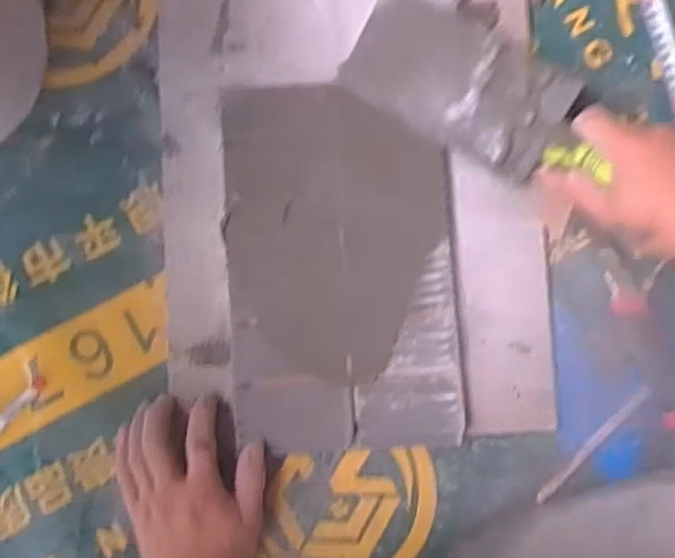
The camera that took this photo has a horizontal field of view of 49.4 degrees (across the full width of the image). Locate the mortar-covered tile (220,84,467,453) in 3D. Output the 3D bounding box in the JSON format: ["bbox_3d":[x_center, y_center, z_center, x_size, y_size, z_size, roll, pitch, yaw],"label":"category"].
[{"bbox_3d":[0.005,-0.010,0.605,0.186,0.014,0.294,-4,88,0],"label":"mortar-covered tile"}]

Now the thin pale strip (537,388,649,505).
[{"bbox_3d":[0.218,0.142,0.625,0.011,0.008,0.131,44,84,2],"label":"thin pale strip"}]

